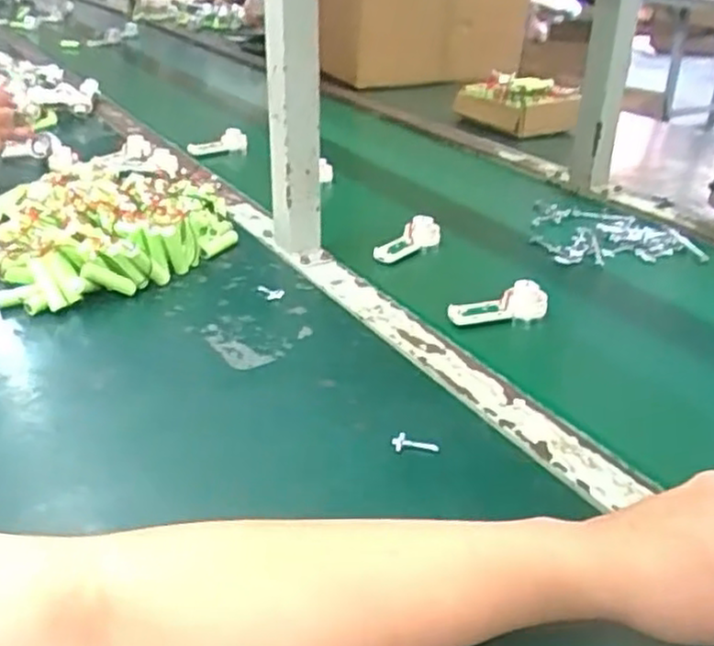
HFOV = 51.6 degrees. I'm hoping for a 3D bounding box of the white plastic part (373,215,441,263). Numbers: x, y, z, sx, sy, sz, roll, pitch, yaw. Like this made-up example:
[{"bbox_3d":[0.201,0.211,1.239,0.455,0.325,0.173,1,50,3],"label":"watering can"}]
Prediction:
[{"bbox_3d":[0.057,-0.089,0.811,0.040,0.034,0.093,17,32,28],"label":"white plastic part"}]

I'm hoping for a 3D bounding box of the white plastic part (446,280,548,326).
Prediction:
[{"bbox_3d":[0.130,-0.016,0.676,0.090,0.028,0.029,-10,30,-18],"label":"white plastic part"}]

